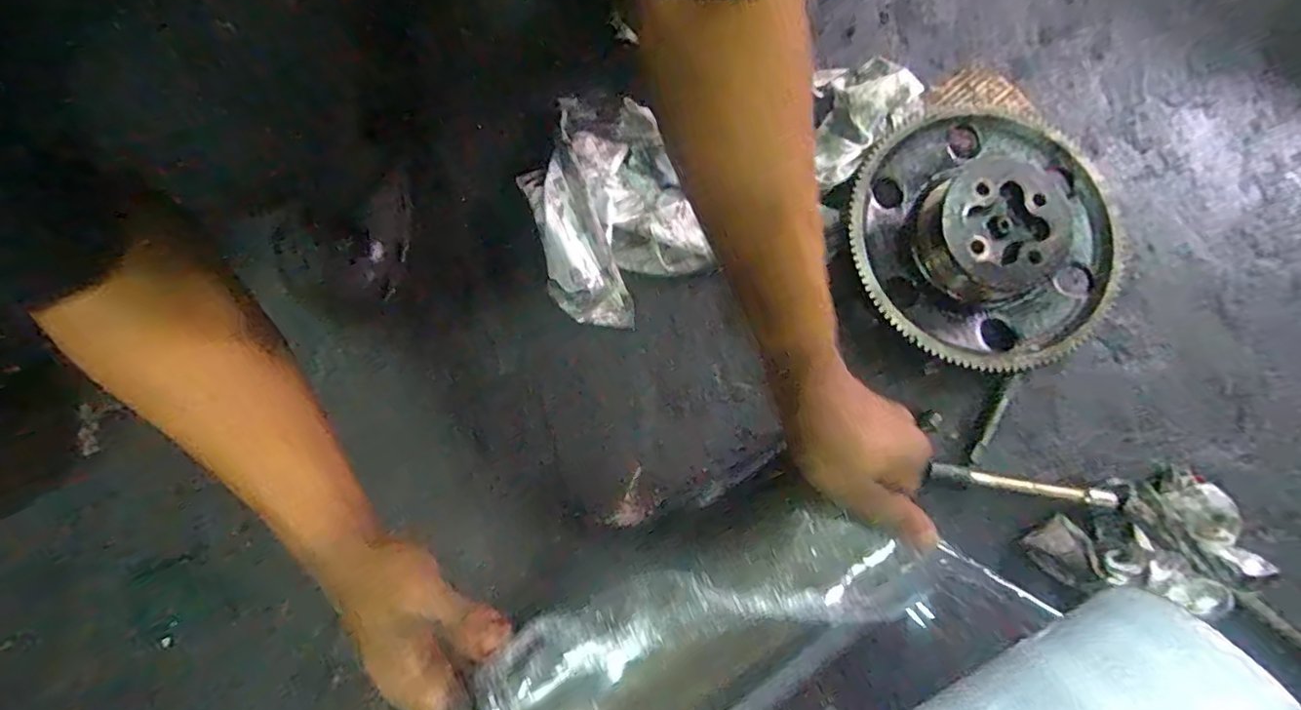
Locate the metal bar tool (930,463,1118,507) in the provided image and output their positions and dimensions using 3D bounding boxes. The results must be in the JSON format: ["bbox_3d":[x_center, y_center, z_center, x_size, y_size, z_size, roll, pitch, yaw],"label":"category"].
[{"bbox_3d":[0.345,0.120,0.534,0.164,0.014,0.013,10,82,0],"label":"metal bar tool"}]

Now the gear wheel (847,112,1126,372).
[{"bbox_3d":[0.315,-0.114,0.550,0.246,0.076,0.252,0,82,-1],"label":"gear wheel"}]

